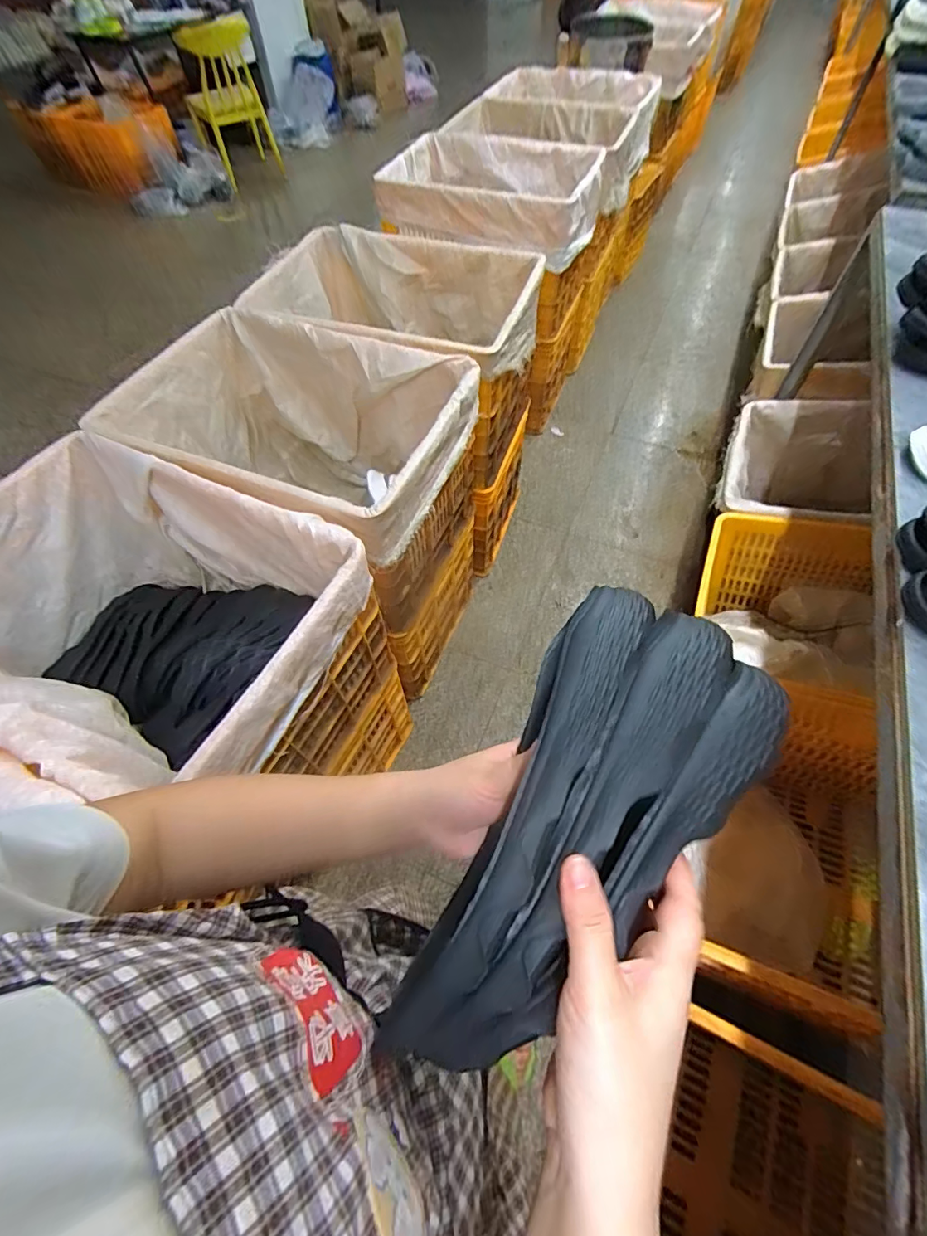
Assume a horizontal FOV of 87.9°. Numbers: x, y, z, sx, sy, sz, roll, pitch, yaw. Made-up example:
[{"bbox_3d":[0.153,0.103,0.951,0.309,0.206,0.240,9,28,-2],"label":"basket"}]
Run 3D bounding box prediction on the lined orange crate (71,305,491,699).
[{"bbox_3d":[-0.352,-0.261,1.267,0.698,0.733,0.496,20,61,13],"label":"lined orange crate"}]

